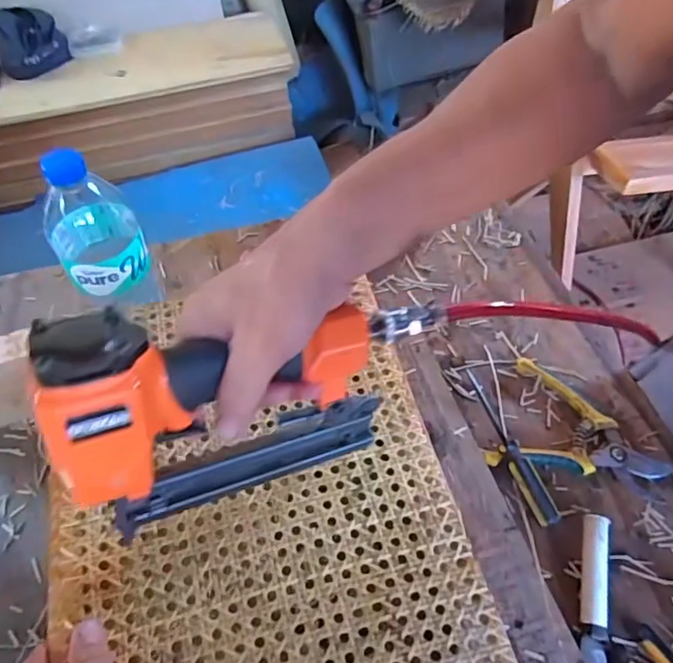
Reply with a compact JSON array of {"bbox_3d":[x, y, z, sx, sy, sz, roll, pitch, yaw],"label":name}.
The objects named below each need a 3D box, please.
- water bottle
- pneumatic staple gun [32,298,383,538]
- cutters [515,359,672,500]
[{"bbox_3d":[-0.216,-0.097,0.490,0.077,0.125,0.071,-25,59,-17],"label":"water bottle"},{"bbox_3d":[-0.064,0.041,0.353,0.191,0.161,0.068,-17,57,-12],"label":"pneumatic staple gun"},{"bbox_3d":[0.270,0.099,0.601,0.158,0.017,0.122,16,56,11],"label":"cutters"}]

